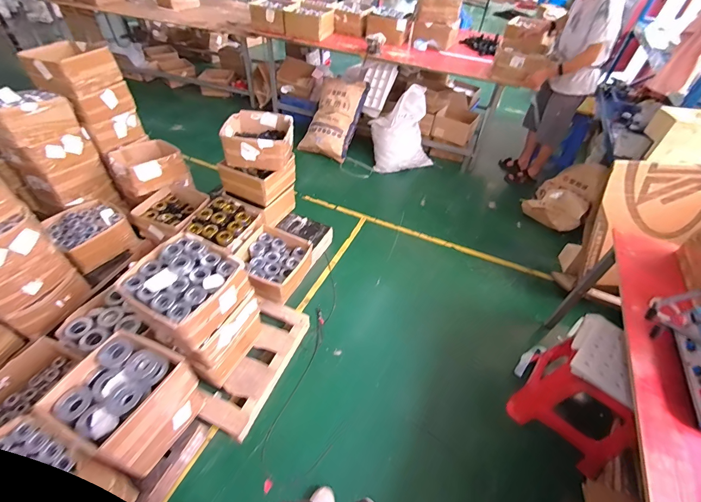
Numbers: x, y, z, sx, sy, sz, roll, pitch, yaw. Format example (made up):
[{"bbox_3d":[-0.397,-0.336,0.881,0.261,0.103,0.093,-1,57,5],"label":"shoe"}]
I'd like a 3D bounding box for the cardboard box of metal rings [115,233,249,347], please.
[{"bbox_3d":[-0.608,0.130,1.218,0.333,0.181,0.328,26,51,19],"label":"cardboard box of metal rings"}]

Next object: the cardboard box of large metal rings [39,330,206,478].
[{"bbox_3d":[-0.781,0.535,1.179,0.344,0.286,0.344,20,49,14],"label":"cardboard box of large metal rings"}]

